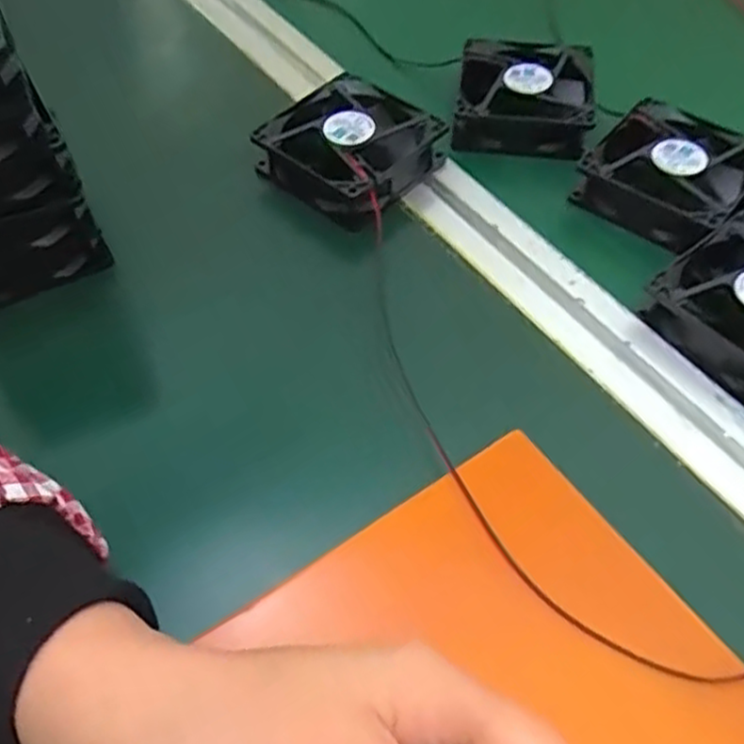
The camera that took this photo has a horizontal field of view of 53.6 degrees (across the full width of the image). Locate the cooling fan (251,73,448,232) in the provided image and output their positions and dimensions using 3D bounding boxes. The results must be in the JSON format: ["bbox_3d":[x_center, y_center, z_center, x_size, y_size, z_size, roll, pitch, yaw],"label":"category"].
[{"bbox_3d":[-0.008,-0.130,0.411,0.080,0.025,0.088,34,61,22],"label":"cooling fan"}]

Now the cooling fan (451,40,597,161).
[{"bbox_3d":[0.092,-0.168,0.444,0.078,0.024,0.082,7,55,5],"label":"cooling fan"}]

